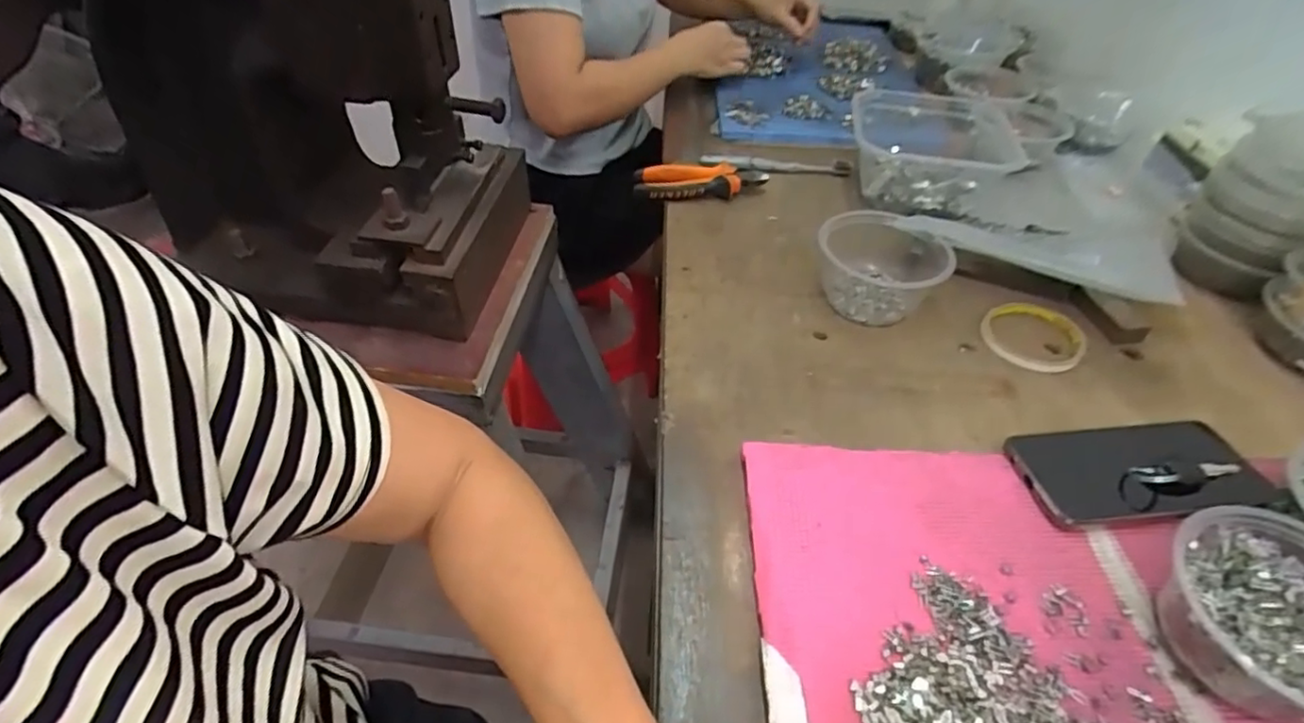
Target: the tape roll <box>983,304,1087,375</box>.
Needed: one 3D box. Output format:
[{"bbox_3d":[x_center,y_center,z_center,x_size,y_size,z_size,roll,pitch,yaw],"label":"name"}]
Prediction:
[{"bbox_3d":[0.342,-0.023,0.566,0.082,0.012,0.083,2,45,-2],"label":"tape roll"}]

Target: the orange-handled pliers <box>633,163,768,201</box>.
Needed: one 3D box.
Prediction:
[{"bbox_3d":[0.056,-0.207,0.723,0.149,0.024,0.056,0,45,-4],"label":"orange-handled pliers"}]

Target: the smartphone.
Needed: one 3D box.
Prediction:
[{"bbox_3d":[0.341,0.076,0.440,0.159,0.016,0.074,-2,45,-6],"label":"smartphone"}]

